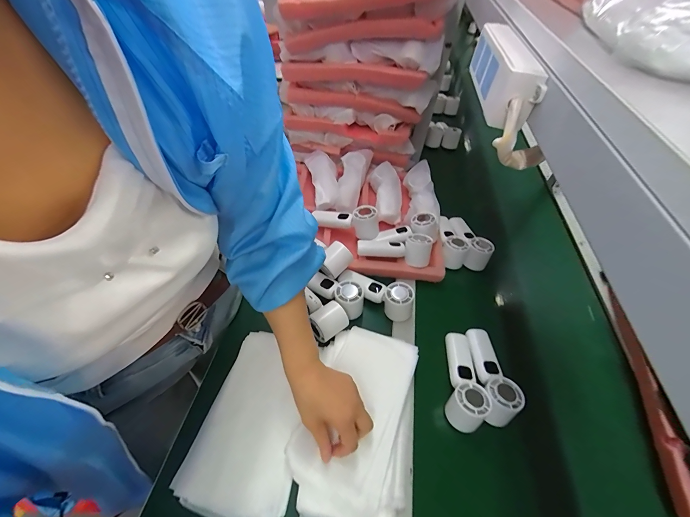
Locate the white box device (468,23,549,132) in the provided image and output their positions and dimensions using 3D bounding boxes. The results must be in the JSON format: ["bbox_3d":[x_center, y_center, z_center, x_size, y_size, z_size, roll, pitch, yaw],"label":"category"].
[{"bbox_3d":[0.162,-0.195,0.322,0.030,0.053,0.169,7,49,1],"label":"white box device"}]

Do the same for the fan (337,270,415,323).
[{"bbox_3d":[0.059,0.066,0.600,0.155,0.057,0.051,22,51,13],"label":"fan"}]

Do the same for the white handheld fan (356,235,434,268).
[{"bbox_3d":[0.103,-0.026,0.643,0.150,0.050,0.062,10,49,3],"label":"white handheld fan"}]

